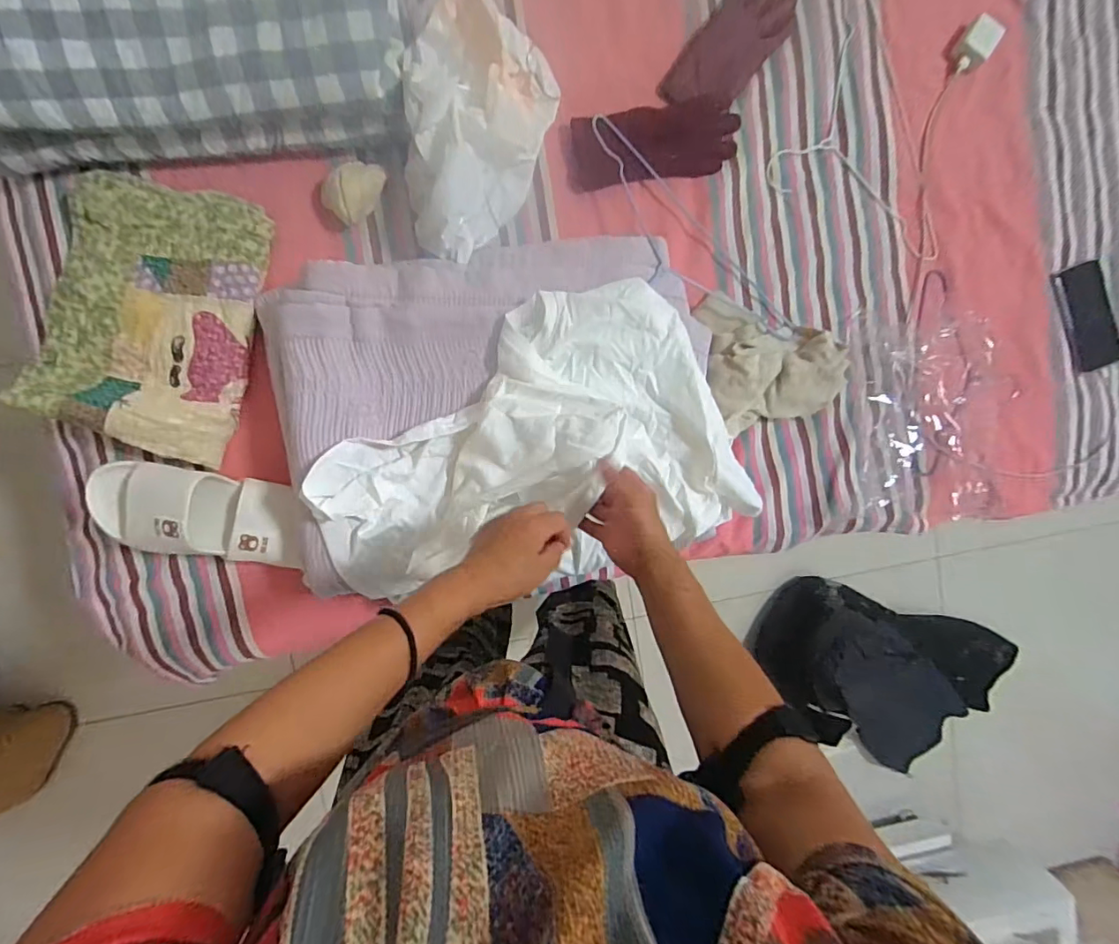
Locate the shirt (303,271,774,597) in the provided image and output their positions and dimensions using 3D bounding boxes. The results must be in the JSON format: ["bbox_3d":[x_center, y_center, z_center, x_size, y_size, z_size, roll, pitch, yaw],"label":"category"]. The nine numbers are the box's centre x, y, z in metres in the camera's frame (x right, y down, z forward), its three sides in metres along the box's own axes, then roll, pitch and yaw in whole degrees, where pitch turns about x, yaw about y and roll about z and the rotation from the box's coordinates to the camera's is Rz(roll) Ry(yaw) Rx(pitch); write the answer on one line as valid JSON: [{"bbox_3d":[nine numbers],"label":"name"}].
[{"bbox_3d":[-0.040,-0.025,0.597,0.474,0.105,0.315,-18,94,-8],"label":"shirt"}]

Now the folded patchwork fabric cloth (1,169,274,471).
[{"bbox_3d":[-0.495,-0.190,0.620,0.227,0.049,0.323,14,89,-9],"label":"folded patchwork fabric cloth"}]

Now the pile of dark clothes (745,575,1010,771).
[{"bbox_3d":[0.815,0.525,1.327,0.719,0.074,0.422,21,92,-7],"label":"pile of dark clothes"}]

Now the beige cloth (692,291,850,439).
[{"bbox_3d":[0.288,-0.163,0.713,0.208,0.057,0.193,-16,94,-8],"label":"beige cloth"}]

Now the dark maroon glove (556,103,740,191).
[{"bbox_3d":[0.125,-0.447,0.699,0.235,0.028,0.097,-15,94,-8],"label":"dark maroon glove"}]

